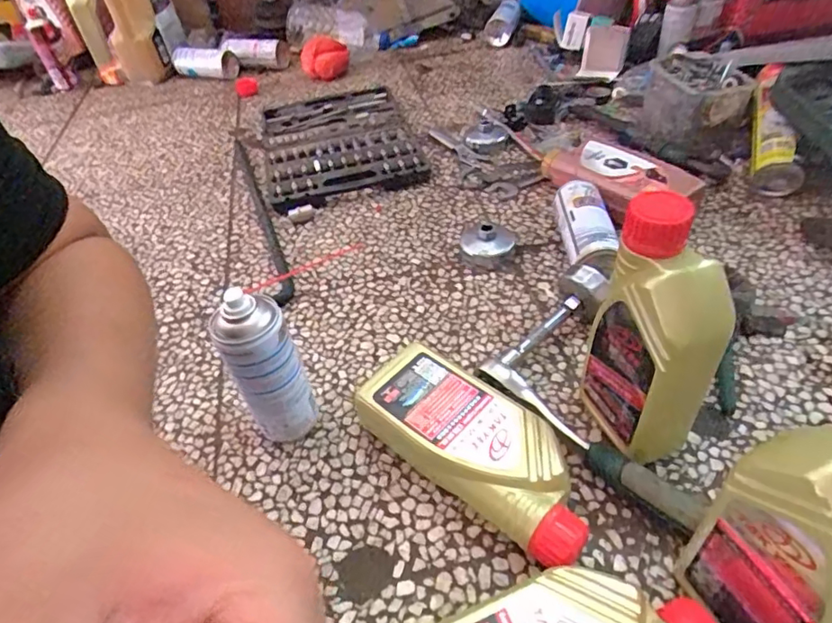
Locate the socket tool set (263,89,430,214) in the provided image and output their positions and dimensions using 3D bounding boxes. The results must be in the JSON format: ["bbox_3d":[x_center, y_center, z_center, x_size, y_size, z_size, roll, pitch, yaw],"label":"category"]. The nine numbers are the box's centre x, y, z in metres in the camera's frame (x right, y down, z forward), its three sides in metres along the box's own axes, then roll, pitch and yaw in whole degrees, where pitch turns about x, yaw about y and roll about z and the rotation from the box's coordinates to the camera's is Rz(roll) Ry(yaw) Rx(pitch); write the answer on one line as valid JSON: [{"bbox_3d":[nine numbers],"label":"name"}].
[{"bbox_3d":[-0.147,-0.314,1.008,0.263,0.042,0.384,-13,44,-7],"label":"socket tool set"}]

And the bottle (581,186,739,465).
[{"bbox_3d":[0.197,0.027,0.468,0.056,0.243,0.122,-23,46,-16],"label":"bottle"}]

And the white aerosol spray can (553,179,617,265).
[{"bbox_3d":[0.221,-0.104,0.723,0.055,0.071,0.155,-3,44,4],"label":"white aerosol spray can"}]

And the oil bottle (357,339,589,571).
[{"bbox_3d":[0.055,0.129,0.509,0.243,0.062,0.106,32,55,33],"label":"oil bottle"}]

